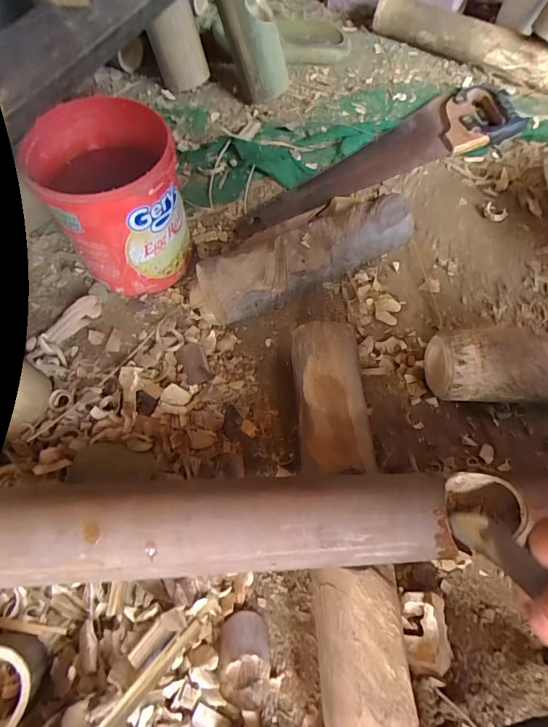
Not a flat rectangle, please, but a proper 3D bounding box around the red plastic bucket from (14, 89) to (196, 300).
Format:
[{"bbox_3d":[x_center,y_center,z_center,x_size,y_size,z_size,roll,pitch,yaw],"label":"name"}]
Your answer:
[{"bbox_3d":[-0.169,-0.173,0.461,0.128,0.154,0.131,1,63,-3],"label":"red plastic bucket"}]

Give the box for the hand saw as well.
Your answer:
[{"bbox_3d":[0.161,-0.302,0.612,0.486,0.035,0.127,-32,69,-18],"label":"hand saw"}]

